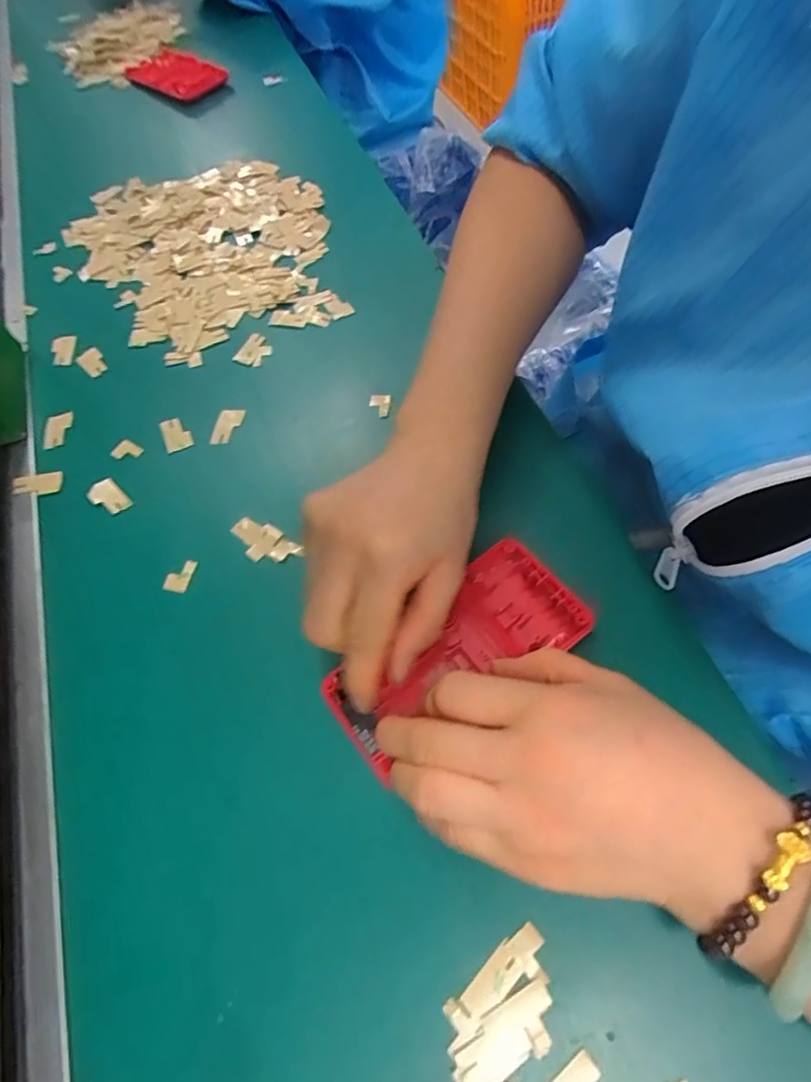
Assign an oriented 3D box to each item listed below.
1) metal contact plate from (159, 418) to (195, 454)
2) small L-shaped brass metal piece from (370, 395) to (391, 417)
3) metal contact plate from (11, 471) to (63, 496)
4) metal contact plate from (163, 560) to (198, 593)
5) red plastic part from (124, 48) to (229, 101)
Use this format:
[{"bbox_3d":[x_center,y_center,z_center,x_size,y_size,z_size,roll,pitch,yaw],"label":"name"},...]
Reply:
[{"bbox_3d":[-0.147,-0.069,0.369,0.017,0.004,0.025,-21,69,-10],"label":"metal contact plate"},{"bbox_3d":[-0.016,-0.085,0.358,0.013,0.006,0.014,0,59,4],"label":"small L-shaped brass metal piece"},{"bbox_3d":[-0.229,-0.036,0.355,0.028,0.004,0.015,-9,59,-1],"label":"metal contact plate"},{"bbox_3d":[-0.124,0.018,0.314,0.013,0.004,0.019,8,60,9],"label":"metal contact plate"},{"bbox_3d":[-0.251,-0.513,0.625,0.136,0.012,0.061,38,69,23],"label":"red plastic part"}]

